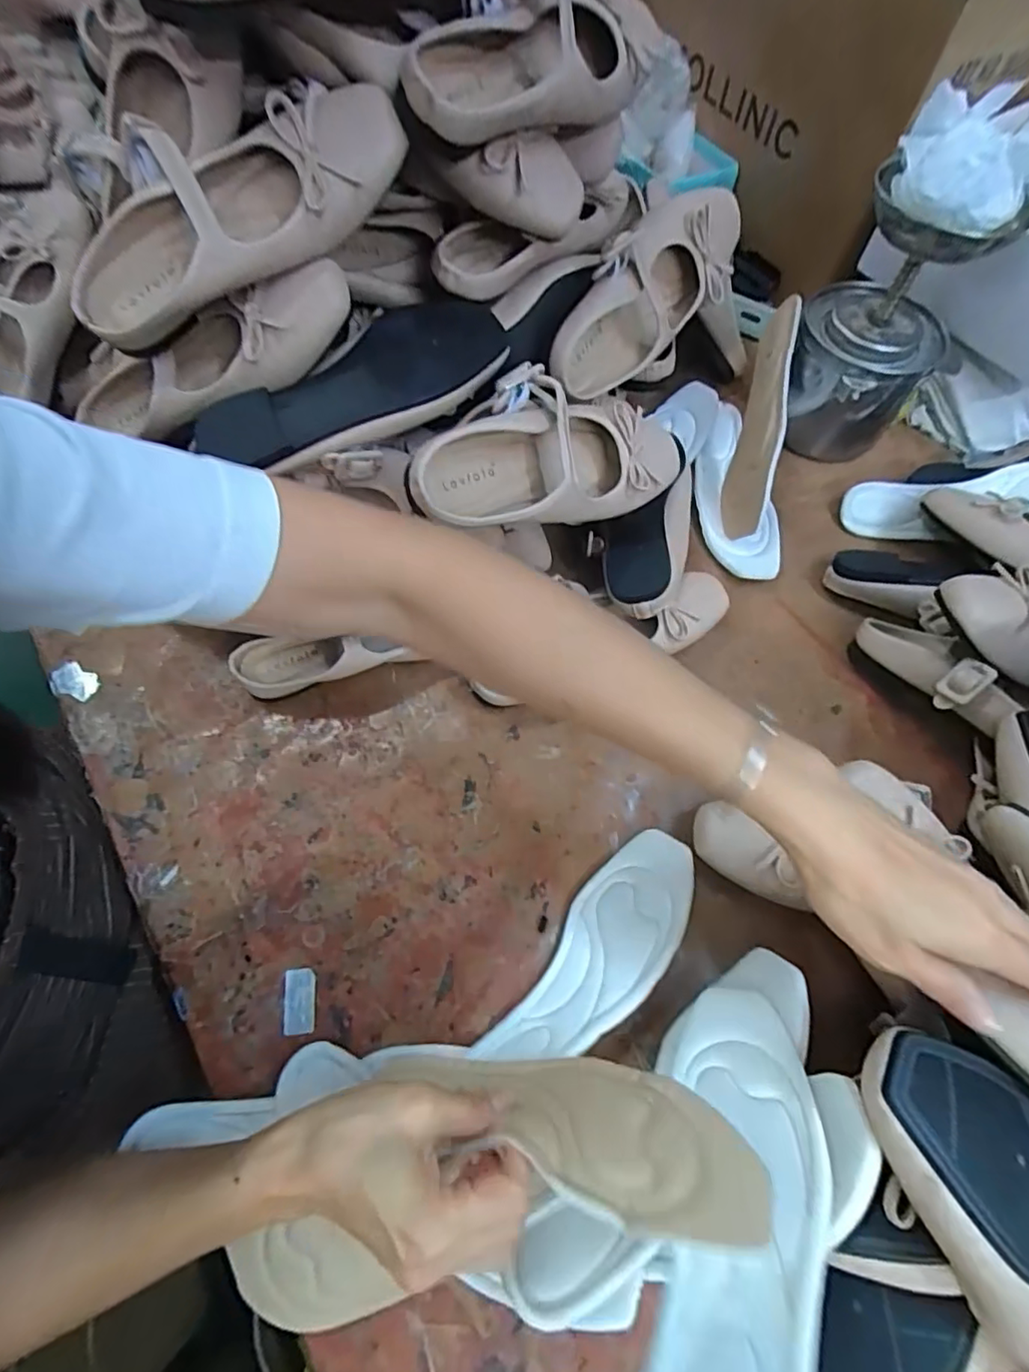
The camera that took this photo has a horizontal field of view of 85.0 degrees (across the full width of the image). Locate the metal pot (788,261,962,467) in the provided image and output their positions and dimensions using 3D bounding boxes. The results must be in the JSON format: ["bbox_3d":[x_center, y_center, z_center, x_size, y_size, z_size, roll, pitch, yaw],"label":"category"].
[{"bbox_3d":[0.344,-0.322,0.574,0.151,0.147,0.124,28,68,11],"label":"metal pot"}]

